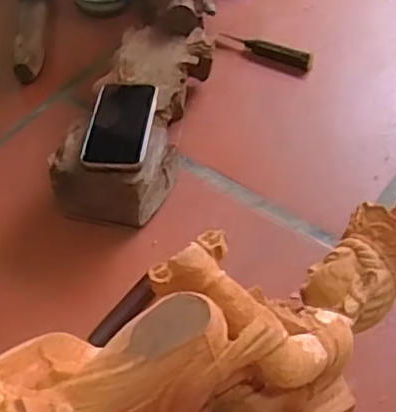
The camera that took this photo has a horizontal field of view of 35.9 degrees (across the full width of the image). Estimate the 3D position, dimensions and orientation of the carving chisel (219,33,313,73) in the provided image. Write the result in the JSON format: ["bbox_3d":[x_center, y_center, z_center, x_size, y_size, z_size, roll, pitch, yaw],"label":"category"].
[{"bbox_3d":[0.105,-0.250,0.961,0.162,0.026,0.024,29,60,22],"label":"carving chisel"}]

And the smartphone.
[{"bbox_3d":[-0.097,-0.107,0.769,0.080,0.010,0.162,0,48,8],"label":"smartphone"}]

